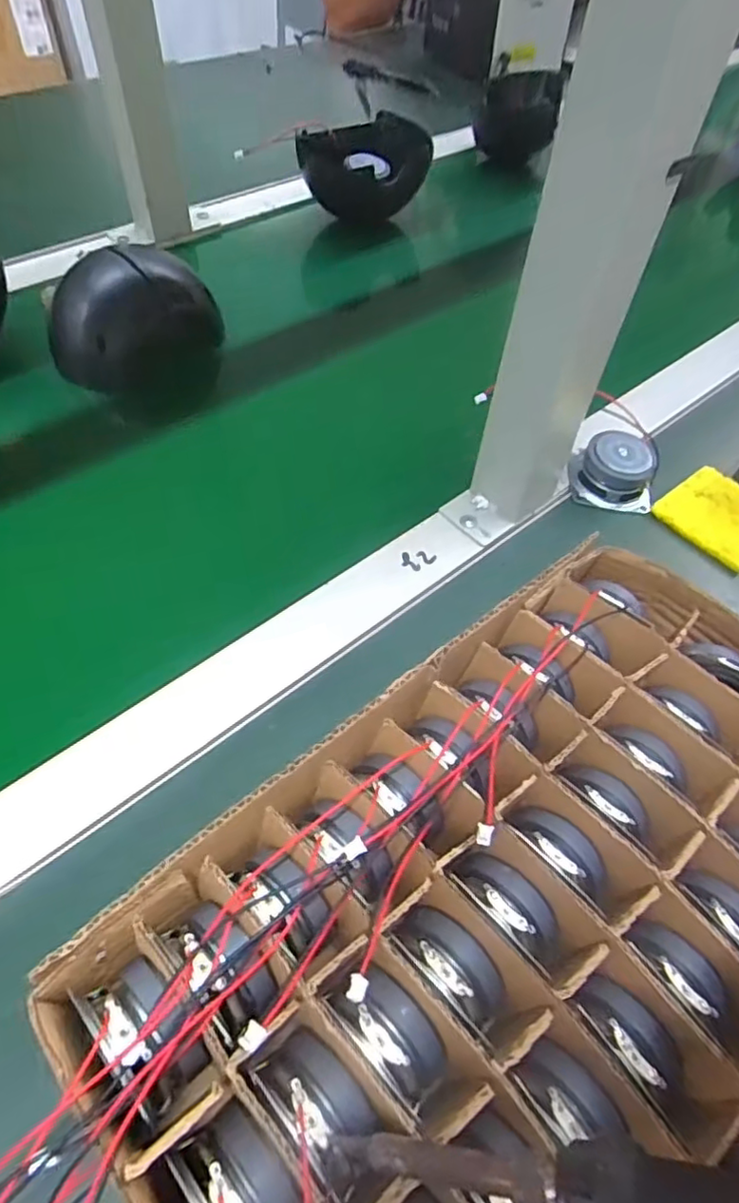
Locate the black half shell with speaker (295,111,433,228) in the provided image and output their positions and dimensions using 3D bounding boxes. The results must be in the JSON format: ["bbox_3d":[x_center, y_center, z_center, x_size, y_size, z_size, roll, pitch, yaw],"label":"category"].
[{"bbox_3d":[-0.005,-0.421,0.610,0.122,0.075,0.066,1,56,-3],"label":"black half shell with speaker"}]

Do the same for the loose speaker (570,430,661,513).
[{"bbox_3d":[0.158,-0.083,0.403,0.053,0.034,0.043,19,57,9],"label":"loose speaker"}]

